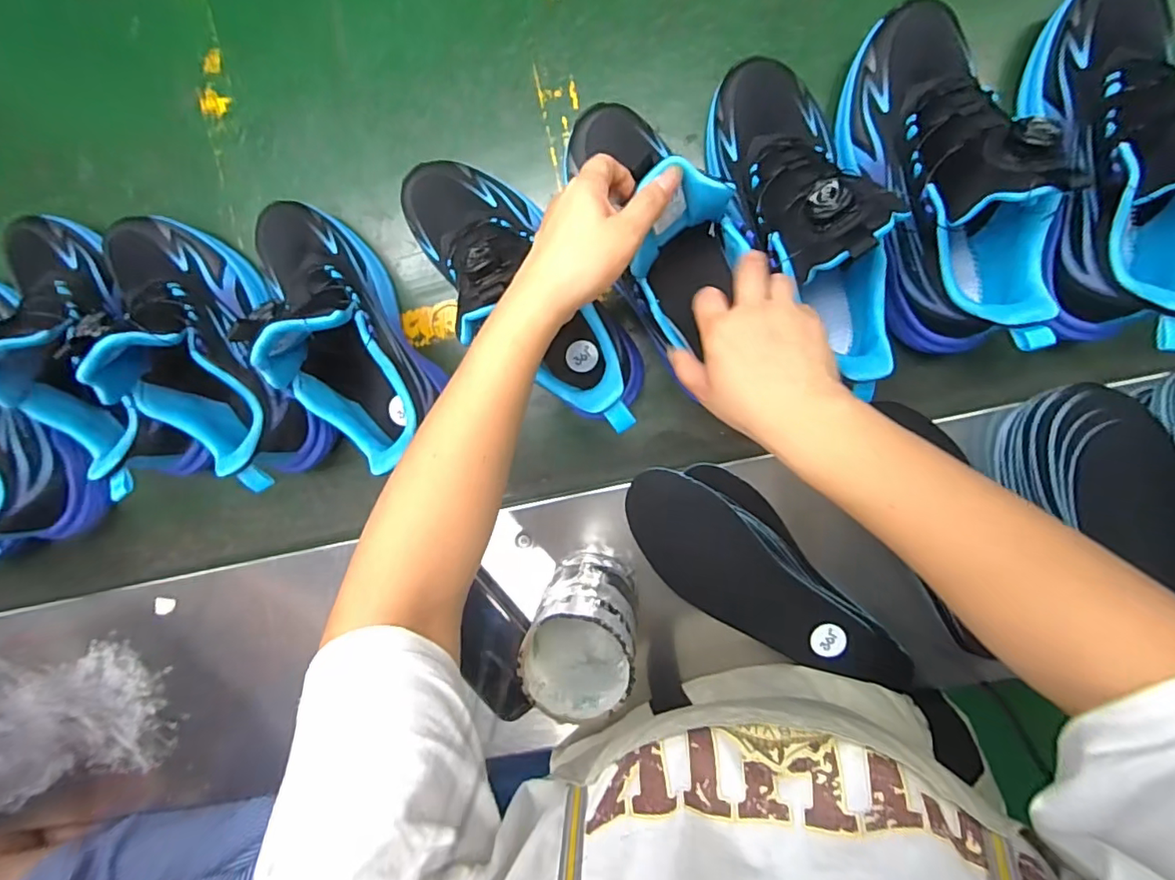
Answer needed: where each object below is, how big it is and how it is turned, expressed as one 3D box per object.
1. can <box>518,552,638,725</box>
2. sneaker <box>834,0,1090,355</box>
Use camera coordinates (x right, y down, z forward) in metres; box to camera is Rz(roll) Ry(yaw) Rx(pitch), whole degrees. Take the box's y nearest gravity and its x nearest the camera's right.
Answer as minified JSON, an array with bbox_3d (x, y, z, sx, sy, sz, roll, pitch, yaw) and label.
[{"bbox_3d":[-0.003,0.154,0.447,0.083,0.111,0.086,5,98,4],"label":"can"},{"bbox_3d":[0.271,-0.192,0.387,0.113,0.117,0.252,-21,95,7],"label":"sneaker"}]

